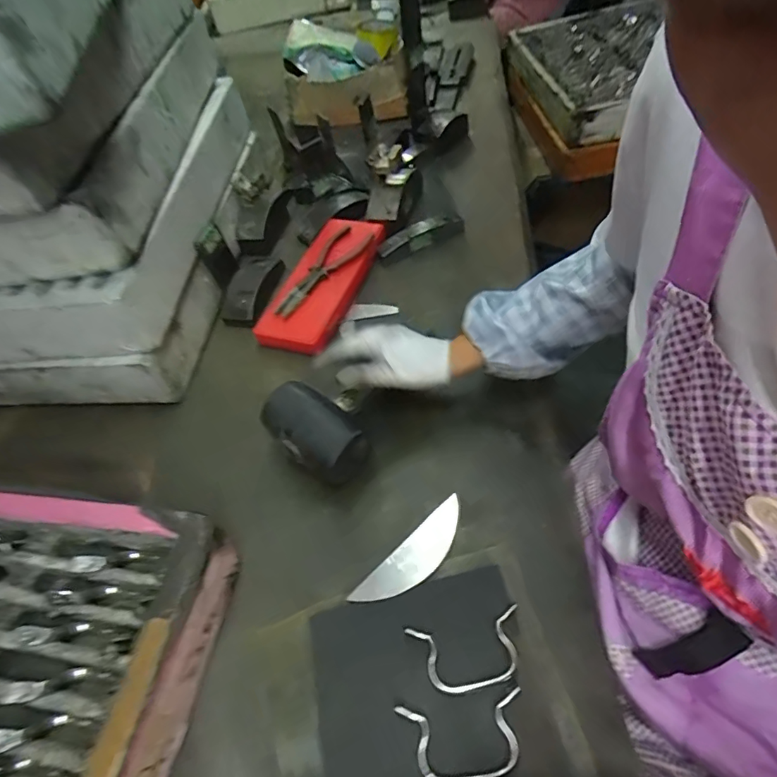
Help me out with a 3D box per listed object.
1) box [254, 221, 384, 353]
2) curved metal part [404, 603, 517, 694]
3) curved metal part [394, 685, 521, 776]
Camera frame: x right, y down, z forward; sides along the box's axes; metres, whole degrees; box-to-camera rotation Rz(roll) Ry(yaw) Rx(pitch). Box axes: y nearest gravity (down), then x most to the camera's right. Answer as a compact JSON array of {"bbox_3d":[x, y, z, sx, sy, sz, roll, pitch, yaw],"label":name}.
[{"bbox_3d":[-0.093,-0.158,0.704,0.101,0.040,0.254,13,57,20],"label":"box"},{"bbox_3d":[0.065,0.217,0.398,0.092,0.024,0.052,-9,54,-4],"label":"curved metal part"},{"bbox_3d":[0.056,0.262,0.362,0.092,0.013,0.051,-10,53,4],"label":"curved metal part"}]

